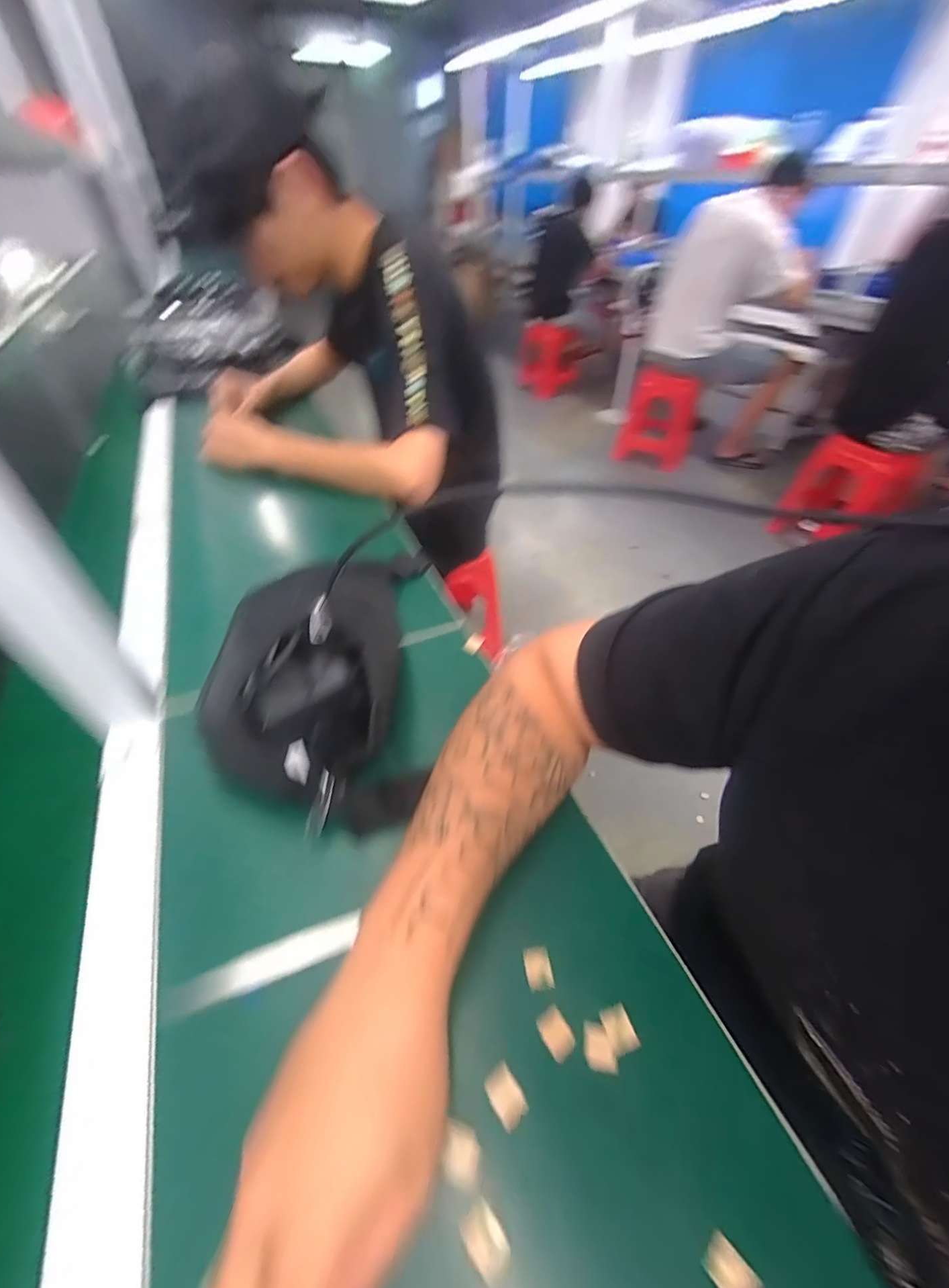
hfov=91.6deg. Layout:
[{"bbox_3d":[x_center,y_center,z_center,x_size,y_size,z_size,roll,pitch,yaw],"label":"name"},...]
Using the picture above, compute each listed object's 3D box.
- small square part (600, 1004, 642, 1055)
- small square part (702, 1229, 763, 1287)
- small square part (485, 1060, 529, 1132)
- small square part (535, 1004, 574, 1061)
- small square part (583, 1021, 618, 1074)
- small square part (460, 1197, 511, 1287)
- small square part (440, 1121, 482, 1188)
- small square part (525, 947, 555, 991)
[{"bbox_3d":[0.084,0.224,0.269,0.016,0.005,0.021,-12,49,-12],"label":"small square part"},{"bbox_3d":[0.116,0.283,0.207,0.016,0.009,0.020,-35,57,-29],"label":"small square part"},{"bbox_3d":[0.017,0.241,0.247,0.016,0.004,0.024,-29,54,-25],"label":"small square part"},{"bbox_3d":[0.047,0.223,0.265,0.016,0.004,0.021,-27,53,-24],"label":"small square part"},{"bbox_3d":[0.072,0.229,0.262,0.018,0.005,0.021,7,47,5],"label":"small square part"},{"bbox_3d":[0.005,0.275,0.213,0.015,0.006,0.023,-33,56,-28],"label":"small square part"},{"bbox_3d":[-0.007,0.256,0.232,0.018,0.008,0.019,16,49,14],"label":"small square part"},{"bbox_3d":[0.040,0.202,0.288,0.016,0.005,0.022,-3,47,-5],"label":"small square part"}]

